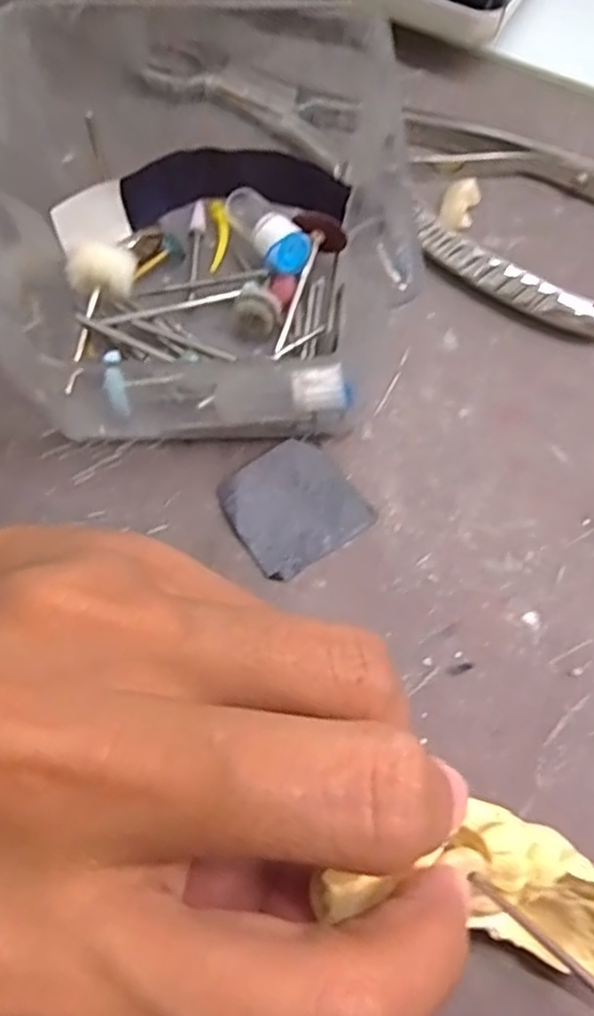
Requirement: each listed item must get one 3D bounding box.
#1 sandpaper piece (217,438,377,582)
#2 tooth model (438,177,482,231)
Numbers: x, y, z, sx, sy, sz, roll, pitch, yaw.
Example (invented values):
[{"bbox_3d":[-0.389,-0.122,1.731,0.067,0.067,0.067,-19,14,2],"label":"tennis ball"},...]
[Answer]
[{"bbox_3d":[-0.001,-0.001,0.181,0.033,0.004,0.031,-31,78,-15],"label":"sandpaper piece"},{"bbox_3d":[0.052,-0.098,0.221,0.012,0.007,0.018,19,68,6],"label":"tooth model"}]

